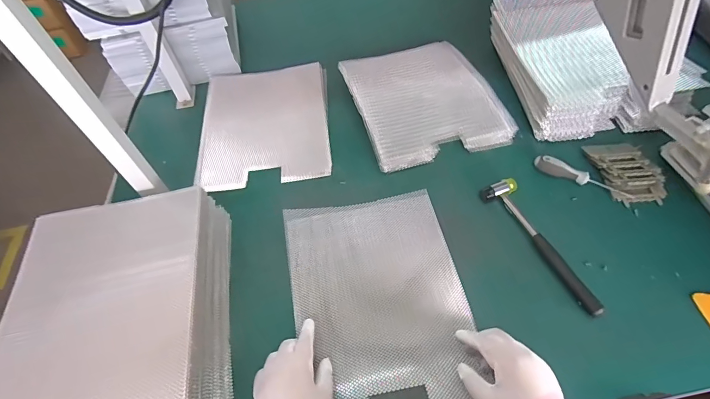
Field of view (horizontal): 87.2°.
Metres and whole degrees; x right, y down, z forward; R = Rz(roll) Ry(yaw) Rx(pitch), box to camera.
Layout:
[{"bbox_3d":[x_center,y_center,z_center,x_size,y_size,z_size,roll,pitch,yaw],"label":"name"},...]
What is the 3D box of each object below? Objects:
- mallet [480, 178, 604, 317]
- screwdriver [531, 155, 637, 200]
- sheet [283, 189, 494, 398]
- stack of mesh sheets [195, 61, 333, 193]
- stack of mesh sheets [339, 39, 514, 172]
[{"bbox_3d":[0.298,0.063,0.584,0.057,0.023,0.243,-25,60,-11],"label":"mallet"},{"bbox_3d":[0.393,-0.038,0.644,0.158,0.024,0.019,25,63,19],"label":"screwdriver"},{"bbox_3d":[0.034,0.144,0.554,0.241,0.030,0.325,-10,56,-4],"label":"sheet"},{"bbox_3d":[-0.186,-0.162,0.775,0.257,0.021,0.312,-7,58,0],"label":"stack of mesh sheets"},{"bbox_3d":[0.139,-0.216,0.774,0.275,0.030,0.319,-16,58,-6],"label":"stack of mesh sheets"}]

